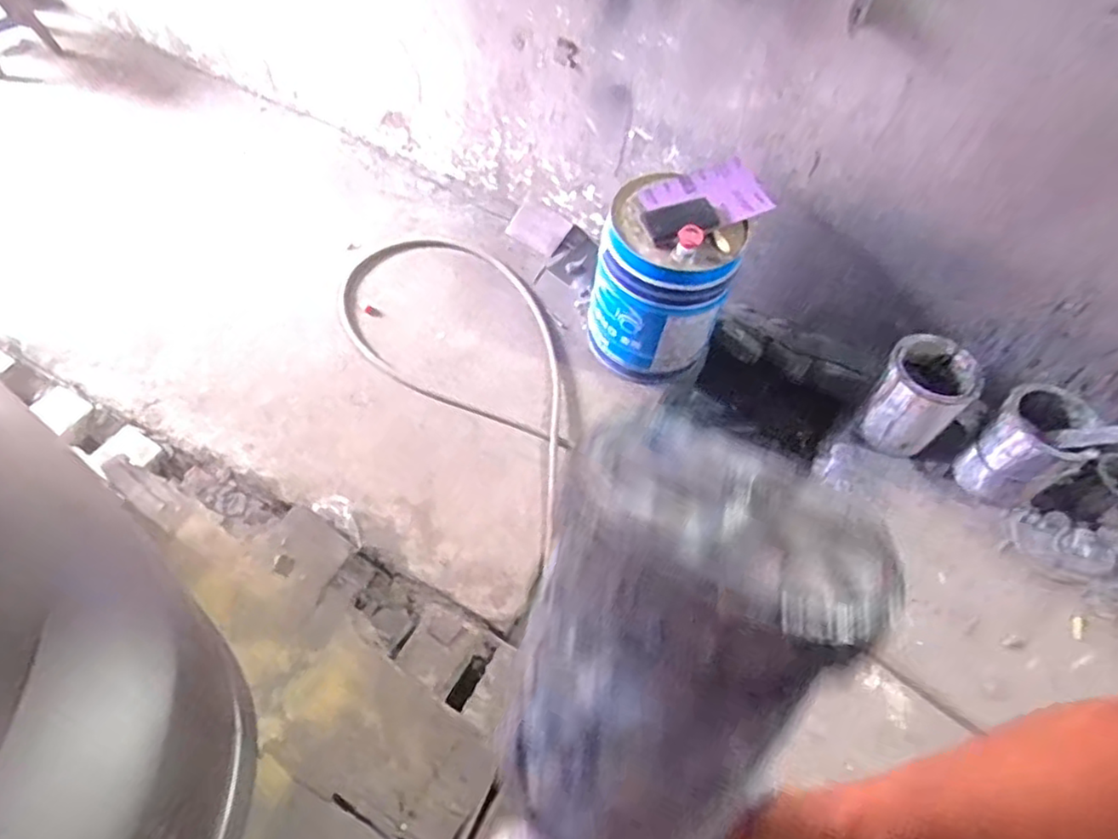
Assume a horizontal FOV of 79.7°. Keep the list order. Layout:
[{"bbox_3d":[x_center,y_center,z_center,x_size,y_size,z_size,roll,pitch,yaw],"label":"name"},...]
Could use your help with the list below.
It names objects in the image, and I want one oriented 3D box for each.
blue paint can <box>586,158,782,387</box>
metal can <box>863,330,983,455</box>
[{"bbox_3d":[0.227,-0.296,1.412,0.274,0.391,0.312,24,58,11],"label":"blue paint can"},{"bbox_3d":[0.734,-0.045,1.386,0.166,0.224,0.180,2,56,-3],"label":"metal can"}]

